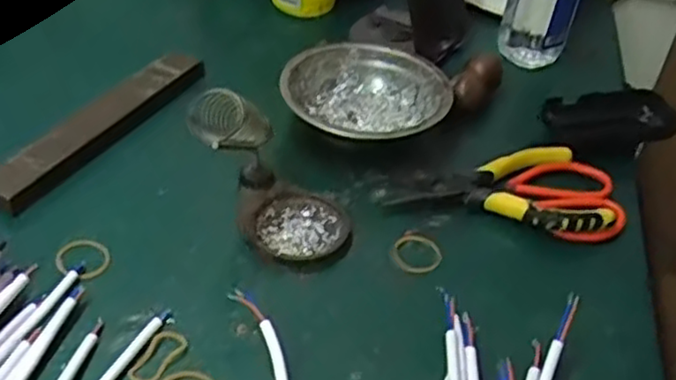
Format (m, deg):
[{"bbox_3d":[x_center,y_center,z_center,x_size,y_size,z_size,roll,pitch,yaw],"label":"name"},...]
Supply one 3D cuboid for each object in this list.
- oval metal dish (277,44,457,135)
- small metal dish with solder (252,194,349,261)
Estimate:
[{"bbox_3d":[0.020,-0.067,0.547,0.127,0.045,0.112,0,40,-7],"label":"oval metal dish"},{"bbox_3d":[-0.024,0.025,0.461,0.057,0.011,0.055,4,40,-3],"label":"small metal dish with solder"}]

